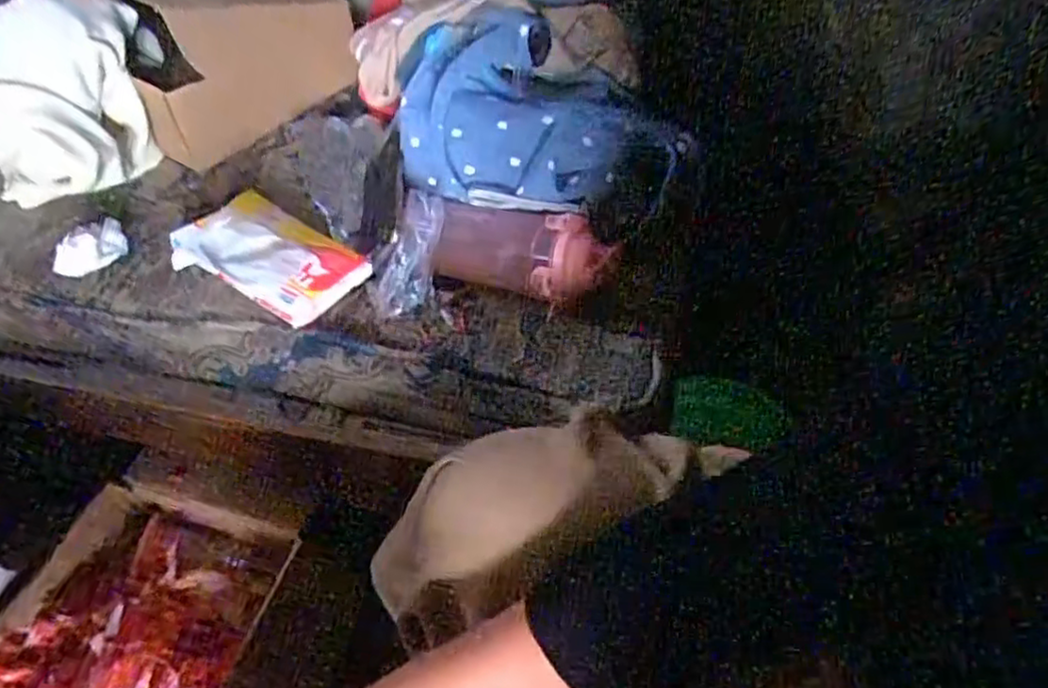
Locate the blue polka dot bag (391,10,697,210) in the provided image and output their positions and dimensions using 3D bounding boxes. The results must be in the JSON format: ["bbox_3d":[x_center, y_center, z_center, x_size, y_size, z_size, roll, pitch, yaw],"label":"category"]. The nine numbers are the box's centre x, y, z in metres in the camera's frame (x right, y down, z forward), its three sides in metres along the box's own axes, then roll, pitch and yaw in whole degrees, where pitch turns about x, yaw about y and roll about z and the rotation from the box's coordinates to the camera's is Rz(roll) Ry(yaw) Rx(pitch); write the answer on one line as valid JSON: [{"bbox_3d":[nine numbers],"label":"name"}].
[{"bbox_3d":[-0.002,-0.211,0.669,0.277,0.136,0.119,20,56,15],"label":"blue polka dot bag"}]

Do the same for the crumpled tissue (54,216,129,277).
[{"bbox_3d":[-0.432,-0.099,0.693,0.040,0.031,0.075,23,56,16],"label":"crumpled tissue"}]

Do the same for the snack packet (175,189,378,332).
[{"bbox_3d":[-0.252,-0.089,0.656,0.177,0.076,0.124,26,57,18],"label":"snack packet"}]

